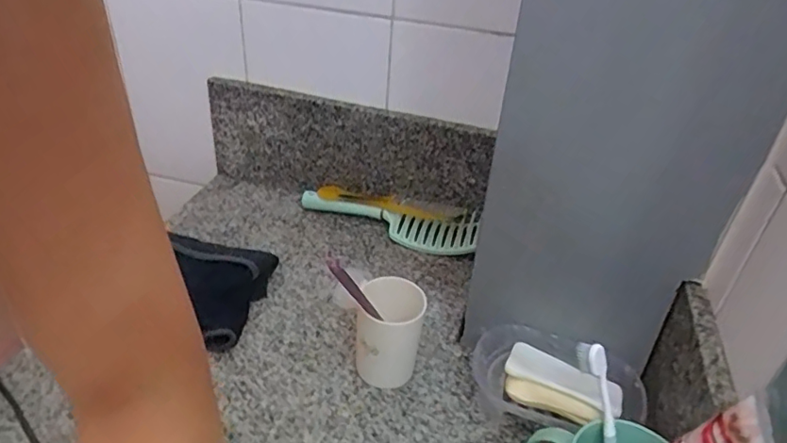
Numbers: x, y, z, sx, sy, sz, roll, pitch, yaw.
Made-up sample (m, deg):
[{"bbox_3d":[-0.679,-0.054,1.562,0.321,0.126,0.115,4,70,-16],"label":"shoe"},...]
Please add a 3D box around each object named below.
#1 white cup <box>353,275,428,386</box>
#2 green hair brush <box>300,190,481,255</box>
[{"bbox_3d":[-0.005,0.109,0.540,0.059,0.099,0.056,4,35,-3],"label":"white cup"},{"bbox_3d":[-0.009,0.001,0.754,0.249,0.034,0.062,11,35,8],"label":"green hair brush"}]

